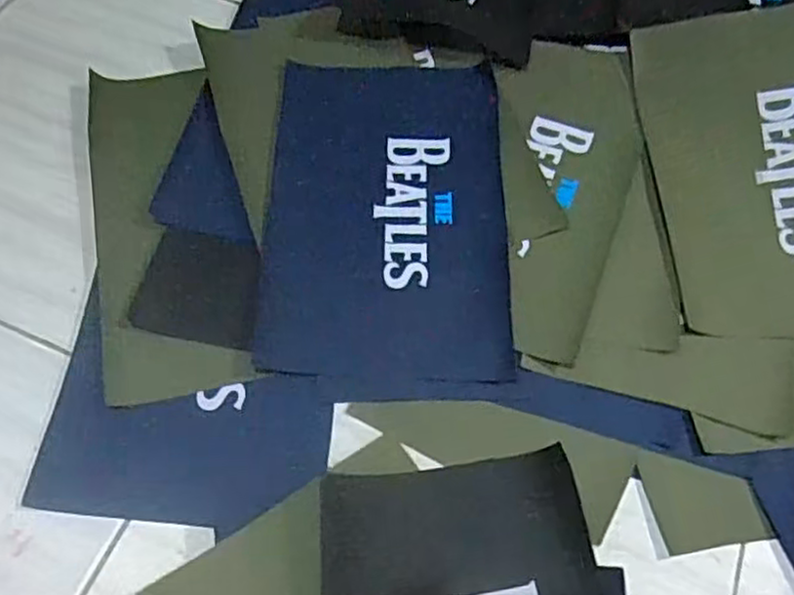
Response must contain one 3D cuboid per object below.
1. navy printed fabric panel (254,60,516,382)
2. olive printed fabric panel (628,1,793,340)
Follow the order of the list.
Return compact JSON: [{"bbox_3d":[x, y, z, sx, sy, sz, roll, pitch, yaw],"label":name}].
[{"bbox_3d":[-0.008,-0.084,0.605,0.197,0.010,0.318,2,62,-1],"label":"navy printed fabric panel"},{"bbox_3d":[0.329,-0.124,0.614,0.202,0.053,0.330,0,62,-2],"label":"olive printed fabric panel"}]

